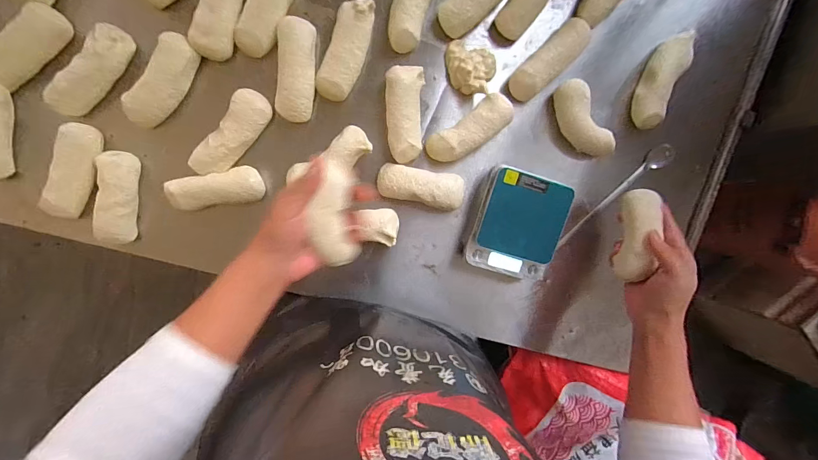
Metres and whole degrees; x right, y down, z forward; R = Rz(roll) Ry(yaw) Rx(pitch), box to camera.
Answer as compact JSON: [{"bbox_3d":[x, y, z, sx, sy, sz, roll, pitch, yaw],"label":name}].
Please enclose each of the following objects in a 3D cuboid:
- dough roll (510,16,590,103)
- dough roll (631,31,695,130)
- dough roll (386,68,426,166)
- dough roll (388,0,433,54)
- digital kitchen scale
[{"bbox_3d":[0.170,-0.205,0.434,0.109,0.027,0.038,-44,99,3],"label":"dough roll"},{"bbox_3d":[0.313,-0.184,0.443,0.042,0.025,0.115,22,96,-7],"label":"dough roll"},{"bbox_3d":[-0.006,-0.136,0.429,0.043,0.028,0.106,1,99,-5],"label":"dough roll"},{"bbox_3d":[0.006,-0.260,0.406,0.042,0.040,0.106,23,96,-8],"label":"dough roll"},{"bbox_3d":[0.135,-0.005,0.436,0.102,0.025,0.126,14,97,-7],"label":"digital kitchen scale"}]

